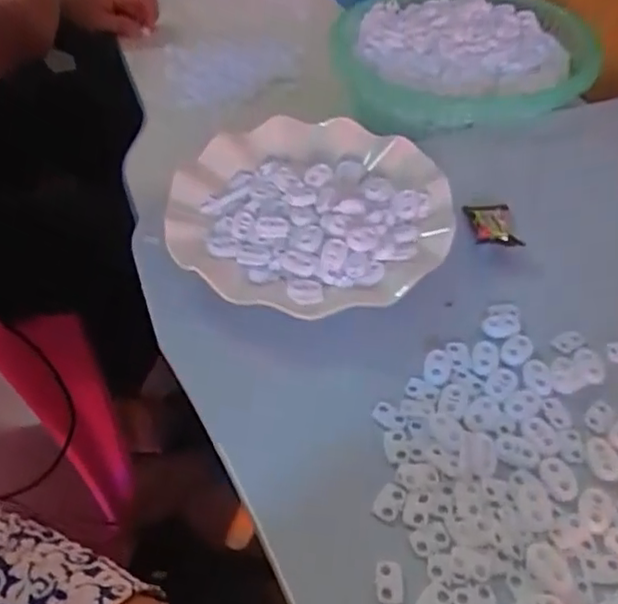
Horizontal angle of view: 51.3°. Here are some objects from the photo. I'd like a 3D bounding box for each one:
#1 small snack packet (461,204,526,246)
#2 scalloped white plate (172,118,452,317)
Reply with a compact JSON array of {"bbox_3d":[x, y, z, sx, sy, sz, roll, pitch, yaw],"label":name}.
[{"bbox_3d":[0.122,-0.052,0.428,0.030,0.008,0.049,-2,40,1],"label":"small snack packet"},{"bbox_3d":[0.000,-0.058,0.423,0.176,0.028,0.179,-3,48,3],"label":"scalloped white plate"}]

